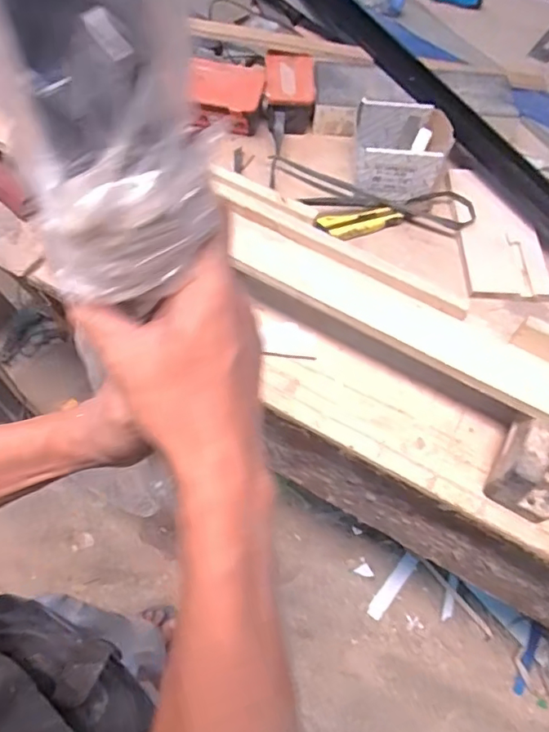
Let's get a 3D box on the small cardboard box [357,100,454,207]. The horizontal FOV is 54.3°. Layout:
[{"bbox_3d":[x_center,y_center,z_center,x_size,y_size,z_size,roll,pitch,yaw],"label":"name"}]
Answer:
[{"bbox_3d":[0.194,-0.334,0.834,0.145,0.074,0.138,9,61,3],"label":"small cardboard box"}]

